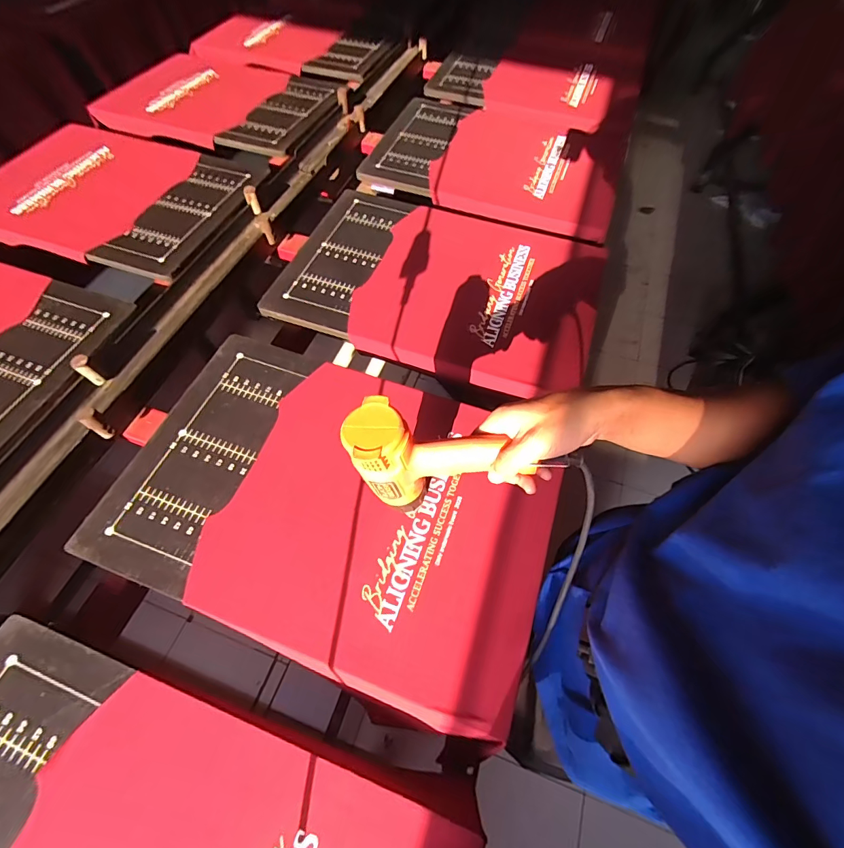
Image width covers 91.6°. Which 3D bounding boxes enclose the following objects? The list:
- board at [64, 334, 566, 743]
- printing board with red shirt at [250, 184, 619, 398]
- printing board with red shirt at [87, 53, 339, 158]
[{"bbox_3d":[-0.118,0.093,0.575,0.581,0.023,0.396,18,61,11],"label":"board"},{"bbox_3d":[0.044,-0.297,0.803,0.585,0.027,0.423,17,61,10],"label":"printing board with red shirt"},{"bbox_3d":[-0.548,-0.954,1.171,0.641,0.033,0.486,19,62,9],"label":"printing board with red shirt"}]

